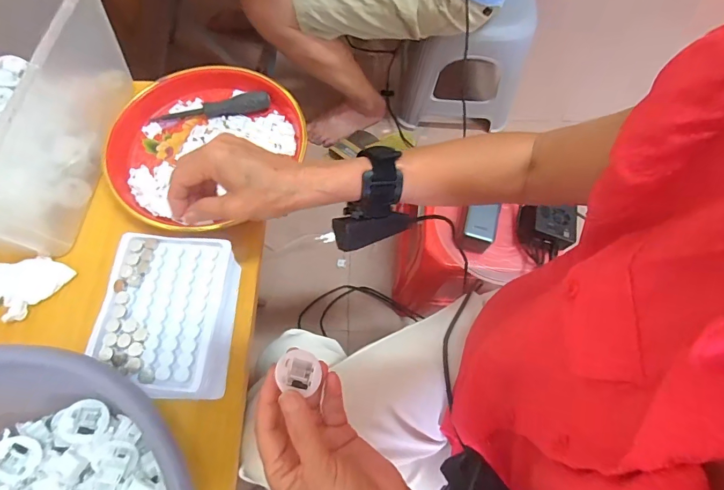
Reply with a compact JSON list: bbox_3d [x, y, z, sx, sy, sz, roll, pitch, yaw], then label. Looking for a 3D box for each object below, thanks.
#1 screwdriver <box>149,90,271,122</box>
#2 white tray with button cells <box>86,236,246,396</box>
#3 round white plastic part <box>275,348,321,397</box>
[{"bbox_3d":[-0.183,-0.169,0.477,0.140,0.018,0.018,-7,69,-5],"label":"screwdriver"},{"bbox_3d":[-0.168,0.066,0.361,0.104,0.071,0.133,4,68,0],"label":"white tray with button cells"},{"bbox_3d":[-0.046,0.091,0.281,0.032,0.012,0.028,29,52,-11],"label":"round white plastic part"}]

